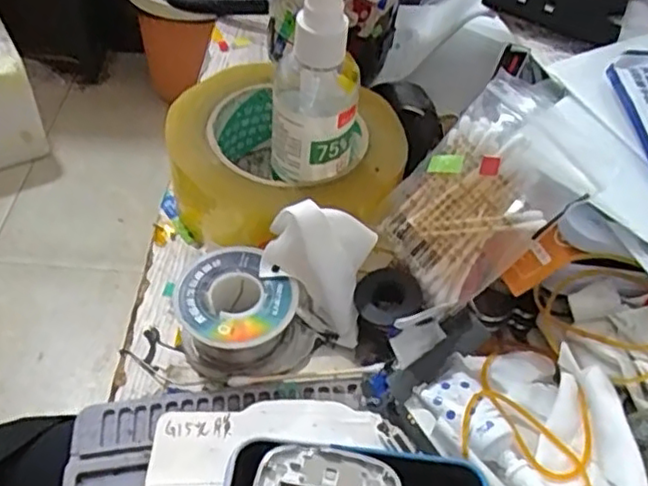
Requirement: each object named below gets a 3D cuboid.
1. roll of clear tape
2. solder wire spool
[{"bbox_3d":[-0.019,-0.046,0.344,0.118,0.049,0.109,3,49,-3],"label":"roll of clear tape"},{"bbox_3d":[-0.037,0.034,0.293,0.059,0.030,0.048,32,54,20],"label":"solder wire spool"}]

